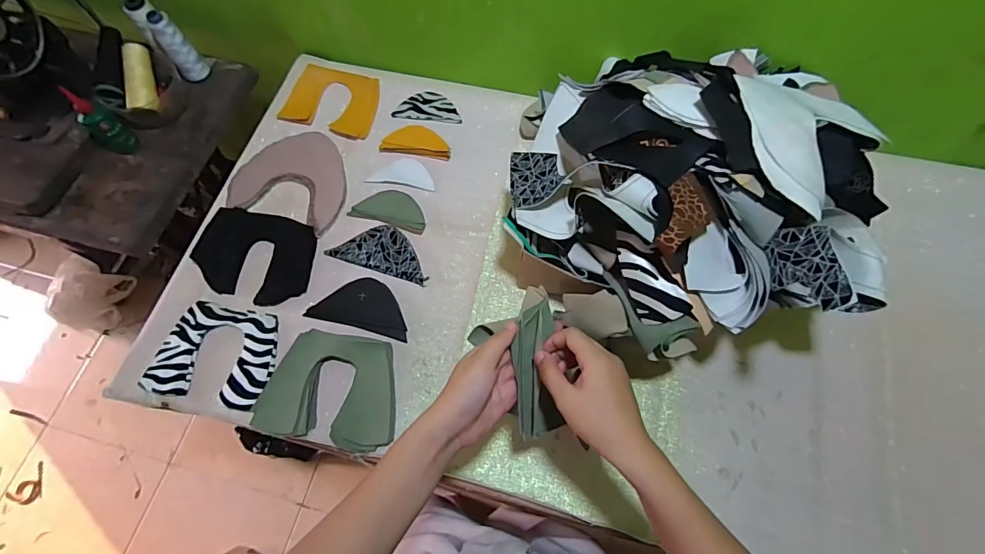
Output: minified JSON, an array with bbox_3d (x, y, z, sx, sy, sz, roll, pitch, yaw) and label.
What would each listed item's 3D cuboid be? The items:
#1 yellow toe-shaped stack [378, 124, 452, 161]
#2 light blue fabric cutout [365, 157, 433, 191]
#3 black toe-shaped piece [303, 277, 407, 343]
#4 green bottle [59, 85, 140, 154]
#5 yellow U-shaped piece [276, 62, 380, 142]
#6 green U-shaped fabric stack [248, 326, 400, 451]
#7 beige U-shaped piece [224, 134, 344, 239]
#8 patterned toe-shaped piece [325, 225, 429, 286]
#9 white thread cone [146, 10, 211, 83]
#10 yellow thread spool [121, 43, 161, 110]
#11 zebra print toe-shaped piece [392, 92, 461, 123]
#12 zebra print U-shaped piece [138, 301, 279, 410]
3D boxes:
[{"bbox_3d":[-0.122,-0.219,0.707,0.112,0.020,0.046,9,69,6],"label":"yellow toe-shaped stack"},{"bbox_3d":[-0.140,-0.164,0.695,0.104,0.004,0.052,9,69,6],"label":"light blue fabric cutout"},{"bbox_3d":[-0.178,0.038,0.613,0.139,0.004,0.071,13,70,7],"label":"black toe-shaped piece"},{"bbox_3d":[-0.611,-0.240,0.685,0.047,0.100,0.047,30,73,13],"label":"green bottle"},{"bbox_3d":[-0.269,-0.299,0.743,0.145,0.016,0.120,12,70,7],"label":"yellow U-shaped piece"},{"bbox_3d":[-0.200,0.140,0.563,0.167,0.022,0.133,10,69,6],"label":"green U-shaped fabric stack"},{"bbox_3d":[-0.299,-0.158,0.684,0.162,0.023,0.161,16,70,9],"label":"beige U-shaped piece"},{"bbox_3d":[-0.157,-0.041,0.643,0.148,0.004,0.069,18,70,9],"label":"patterned toe-shaped piece"},{"bbox_3d":[-0.523,-0.379,0.735,0.043,0.110,0.043,-38,72,-12],"label":"white thread cone"},{"bbox_3d":[-0.569,-0.322,0.716,0.034,0.035,0.106,-7,90,0],"label":"yellow thread spool"},{"bbox_3d":[-0.108,-0.287,0.743,0.111,0.009,0.057,4,69,4],"label":"zebra print toe-shaped piece"},{"bbox_3d":[-0.365,0.100,0.586,0.153,0.013,0.126,8,69,5],"label":"zebra print U-shaped piece"}]

